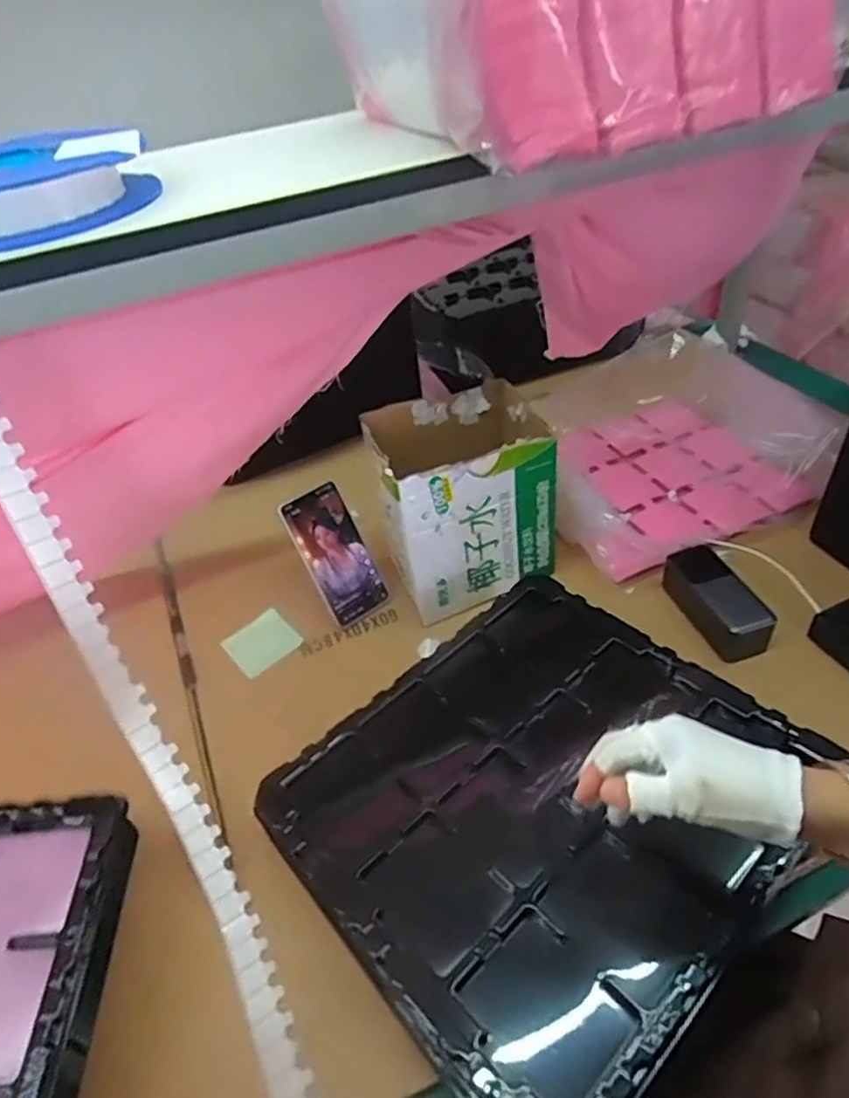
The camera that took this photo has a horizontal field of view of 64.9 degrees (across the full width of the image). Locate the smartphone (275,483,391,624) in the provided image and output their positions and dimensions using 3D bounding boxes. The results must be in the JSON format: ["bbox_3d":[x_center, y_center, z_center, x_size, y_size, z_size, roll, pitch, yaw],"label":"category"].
[{"bbox_3d":[-0.105,0.006,0.794,0.077,0.162,0.011,-34,14,-27],"label":"smartphone"}]

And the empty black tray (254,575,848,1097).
[{"bbox_3d":[0.100,0.218,0.573,0.370,0.079,0.331,-34,48,-27],"label":"empty black tray"}]

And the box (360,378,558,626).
[{"bbox_3d":[0.044,-0.063,0.791,0.188,0.196,0.152,-18,43,-12],"label":"box"}]

